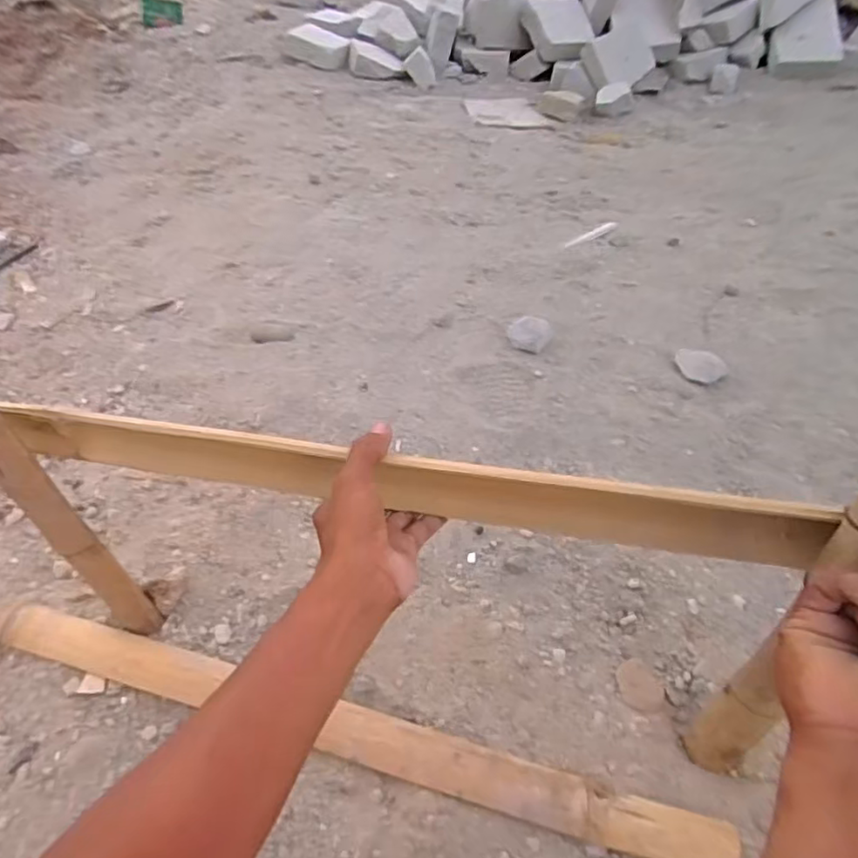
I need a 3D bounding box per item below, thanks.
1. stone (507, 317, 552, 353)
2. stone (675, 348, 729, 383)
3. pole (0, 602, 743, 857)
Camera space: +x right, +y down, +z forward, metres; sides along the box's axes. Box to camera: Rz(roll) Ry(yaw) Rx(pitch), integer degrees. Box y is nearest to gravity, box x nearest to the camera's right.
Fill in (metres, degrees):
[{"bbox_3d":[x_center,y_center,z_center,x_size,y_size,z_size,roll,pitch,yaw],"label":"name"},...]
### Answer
[{"bbox_3d":[0.169,-0.157,1.017,0.069,0.043,0.063,-2,45,2],"label":"stone"},{"bbox_3d":[0.424,-0.103,0.963,0.076,0.051,0.049,17,49,20],"label":"stone"},{"bbox_3d":[-0.123,0.286,0.614,0.788,0.033,0.054,11,47,14],"label":"pole"}]

